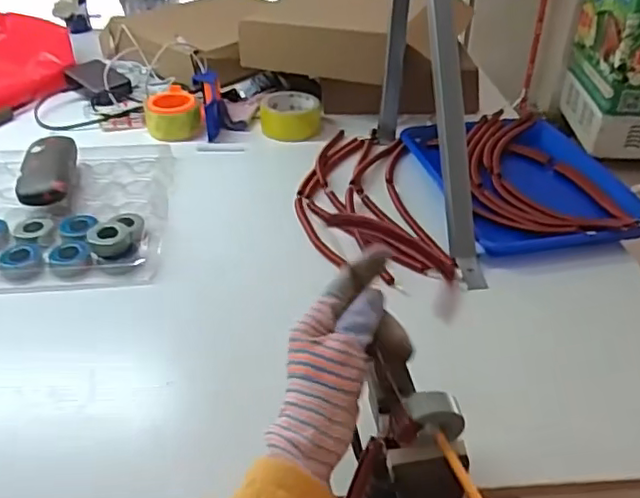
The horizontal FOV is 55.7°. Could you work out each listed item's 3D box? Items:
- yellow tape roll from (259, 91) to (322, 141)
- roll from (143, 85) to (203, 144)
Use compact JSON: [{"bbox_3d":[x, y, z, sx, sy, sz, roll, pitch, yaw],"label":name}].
[{"bbox_3d":[-0.048,-0.221,1.005,0.100,0.048,0.100,1,36,-1],"label":"yellow tape roll"},{"bbox_3d":[-0.242,-0.221,0.996,0.088,0.048,0.108,-9,37,-13],"label":"roll"}]

